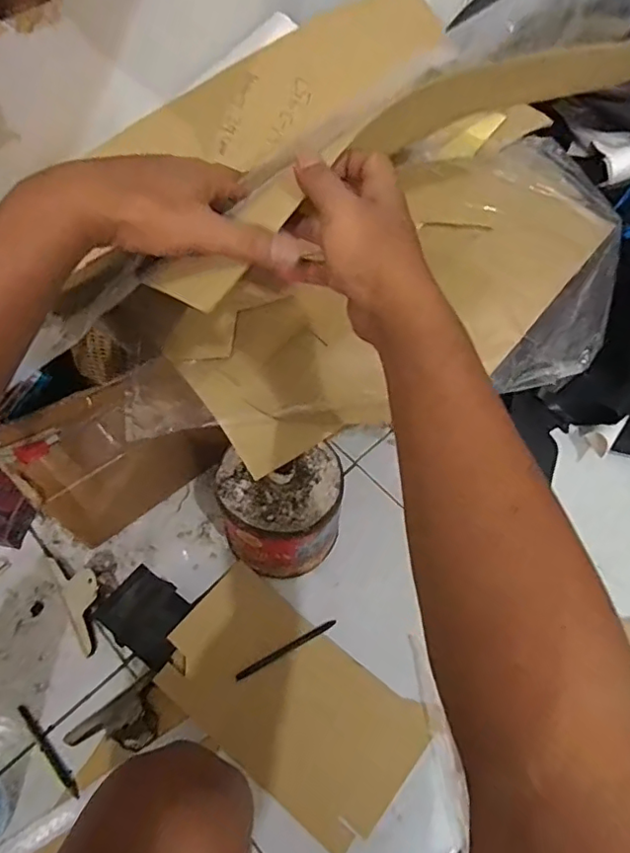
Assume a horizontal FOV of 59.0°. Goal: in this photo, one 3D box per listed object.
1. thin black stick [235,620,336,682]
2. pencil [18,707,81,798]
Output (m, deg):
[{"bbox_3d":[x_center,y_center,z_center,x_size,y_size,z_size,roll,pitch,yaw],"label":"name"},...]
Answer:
[{"bbox_3d":[-0.035,0.276,0.688,0.136,0.013,0.010,-27,65,-14],"label":"thin black stick"},{"bbox_3d":[-0.300,0.365,0.628,0.121,0.009,0.012,40,68,20],"label":"pencil"}]

